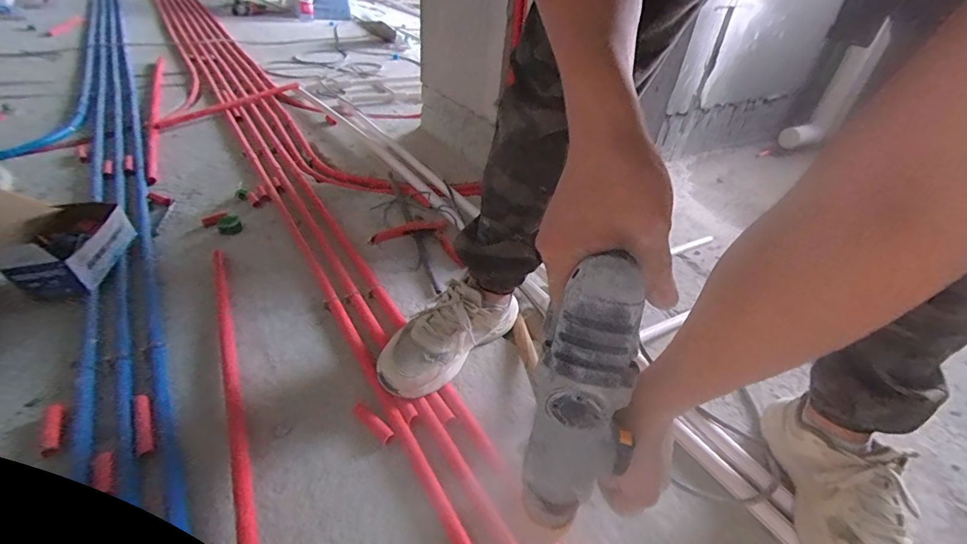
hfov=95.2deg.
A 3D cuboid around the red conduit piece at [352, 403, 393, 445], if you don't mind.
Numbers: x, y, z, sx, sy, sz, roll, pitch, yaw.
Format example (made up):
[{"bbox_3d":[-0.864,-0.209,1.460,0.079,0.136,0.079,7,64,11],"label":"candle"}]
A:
[{"bbox_3d":[-0.155,0.205,0.610,0.076,0.014,0.016,32,44,30],"label":"red conduit piece"}]

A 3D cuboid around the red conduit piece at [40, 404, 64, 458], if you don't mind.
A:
[{"bbox_3d":[-0.560,0.203,0.574,0.021,0.017,0.080,-17,42,-30],"label":"red conduit piece"}]

